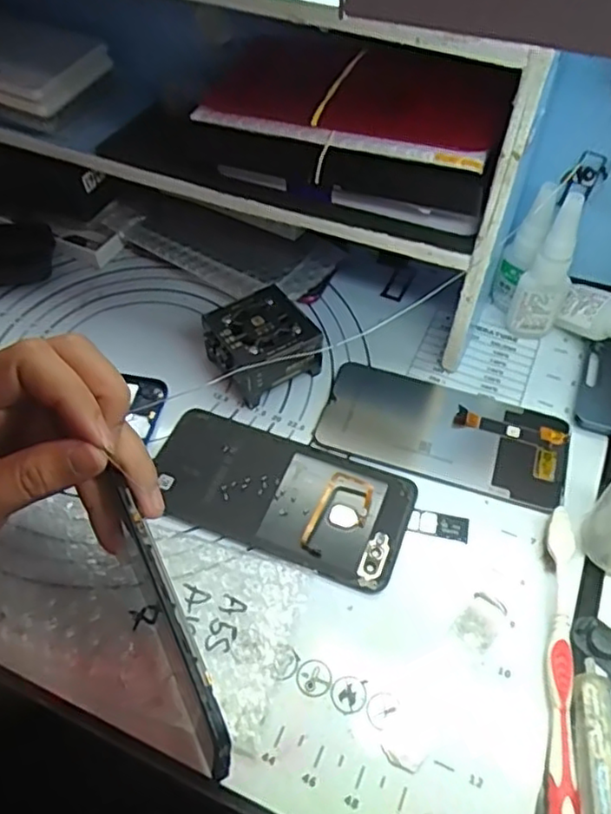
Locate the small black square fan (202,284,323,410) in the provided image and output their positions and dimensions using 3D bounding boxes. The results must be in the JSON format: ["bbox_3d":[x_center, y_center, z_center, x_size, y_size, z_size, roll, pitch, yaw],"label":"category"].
[{"bbox_3d":[-0.029,-0.038,0.420,0.063,0.039,0.059,-28,59,-20],"label":"small black square fan"}]

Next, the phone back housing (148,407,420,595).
[{"bbox_3d":[-0.015,0.048,0.370,0.149,0.004,0.073,18,53,13],"label":"phone back housing"}]

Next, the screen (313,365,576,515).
[{"bbox_3d":[0.086,0.015,0.403,0.147,0.005,0.069,16,52,11],"label":"screen"}]

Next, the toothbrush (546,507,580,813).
[{"bbox_3d":[0.121,0.130,0.306,0.013,0.014,0.174,11,51,7],"label":"toothbrush"}]

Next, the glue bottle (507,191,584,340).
[{"bbox_3d":[0.157,-0.085,0.419,0.030,0.102,0.024,25,54,17],"label":"glue bottle"}]

